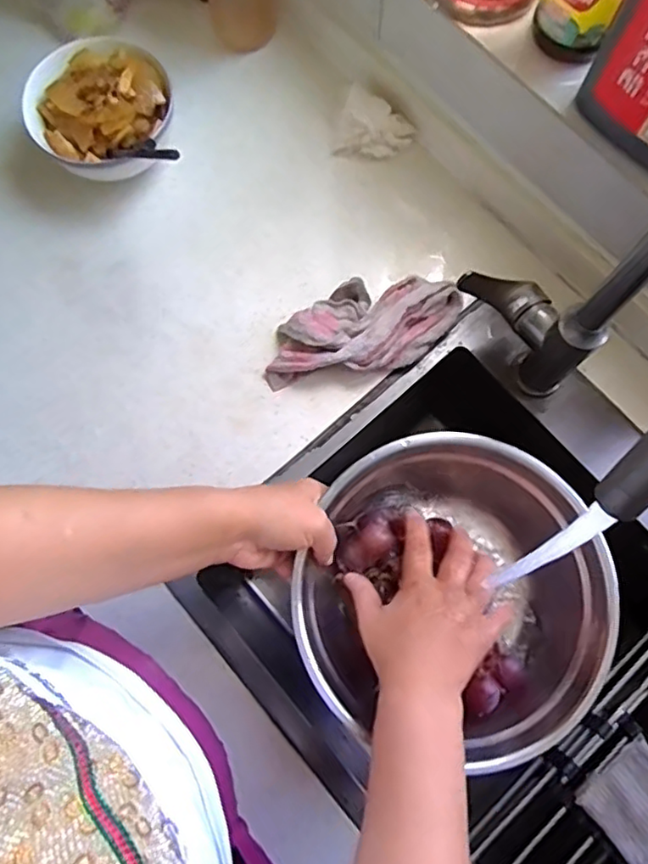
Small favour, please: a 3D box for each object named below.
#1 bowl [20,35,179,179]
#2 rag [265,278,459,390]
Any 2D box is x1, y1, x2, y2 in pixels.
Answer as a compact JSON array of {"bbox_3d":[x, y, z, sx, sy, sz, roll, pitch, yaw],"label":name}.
[{"bbox_3d":[-0.232,-0.334,0.640,0.141,0.073,0.138,0,77,1],"label":"bowl"},{"bbox_3d":[0.041,-0.111,0.612,0.196,0.042,0.101,-8,77,-1],"label":"rag"}]

